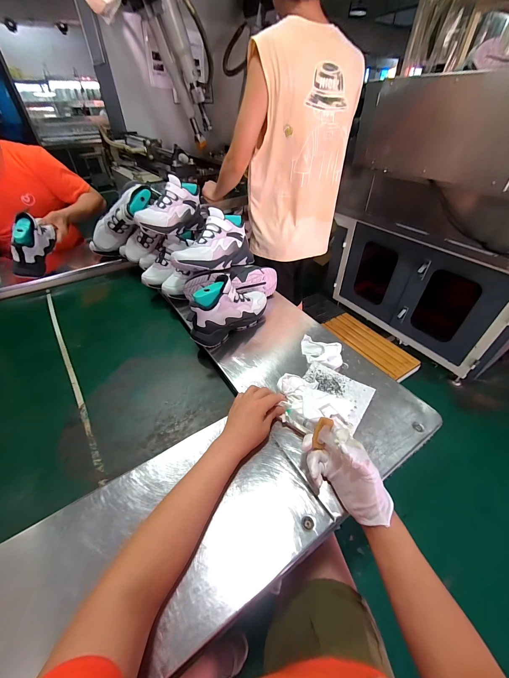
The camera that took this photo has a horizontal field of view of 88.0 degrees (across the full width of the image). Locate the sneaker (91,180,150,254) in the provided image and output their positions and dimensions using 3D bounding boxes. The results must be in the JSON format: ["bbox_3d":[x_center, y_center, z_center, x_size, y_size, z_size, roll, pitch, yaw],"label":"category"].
[{"bbox_3d":[-0.456,-0.396,0.889,0.305,0.095,0.137,-42,39,21],"label":"sneaker"}]

